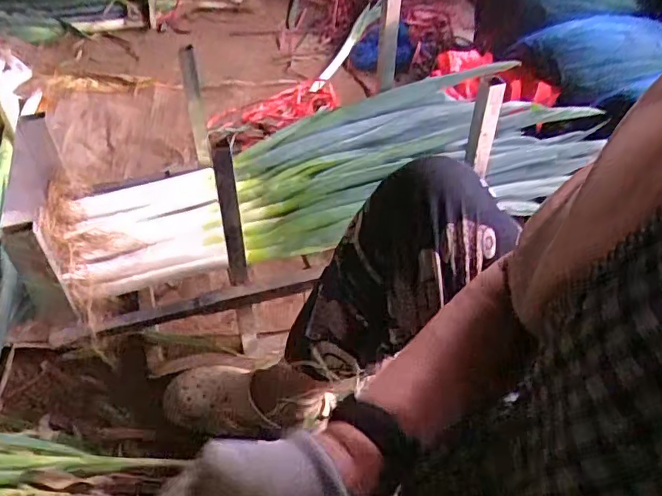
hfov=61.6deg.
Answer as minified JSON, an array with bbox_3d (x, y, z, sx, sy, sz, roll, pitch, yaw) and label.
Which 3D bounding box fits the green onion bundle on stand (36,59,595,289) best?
[{"bbox_3d":[-0.002,-0.131,0.949,0.873,0.094,0.307,-17,47,-14],"label":"green onion bundle on stand"}]

